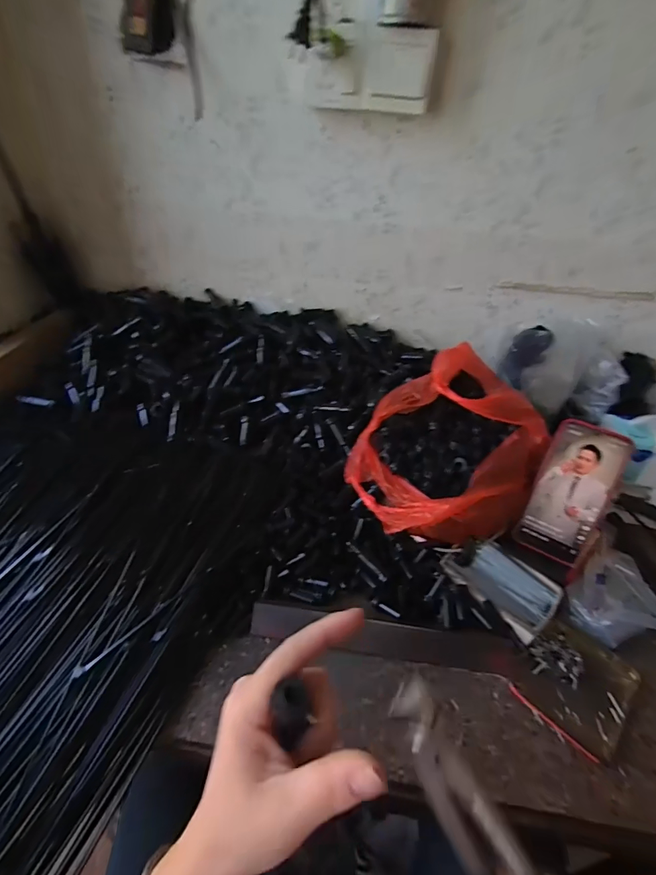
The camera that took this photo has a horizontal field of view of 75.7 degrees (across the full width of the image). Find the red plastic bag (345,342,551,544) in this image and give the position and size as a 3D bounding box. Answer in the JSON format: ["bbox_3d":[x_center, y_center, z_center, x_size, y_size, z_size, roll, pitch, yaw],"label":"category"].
[{"bbox_3d":[0.158,0.019,0.563,0.218,0.184,0.246,22,40,24],"label":"red plastic bag"}]

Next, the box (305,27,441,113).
[{"bbox_3d":[0.052,-0.483,0.559,0.171,0.078,0.042,7,36,6],"label":"box"}]

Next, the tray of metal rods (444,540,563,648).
[{"bbox_3d":[0.211,0.173,0.515,0.120,0.019,0.084,31,44,33],"label":"tray of metal rods"}]

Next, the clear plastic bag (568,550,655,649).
[{"bbox_3d":[0.348,0.198,0.507,0.116,0.038,0.094,-25,44,-33],"label":"clear plastic bag"}]

